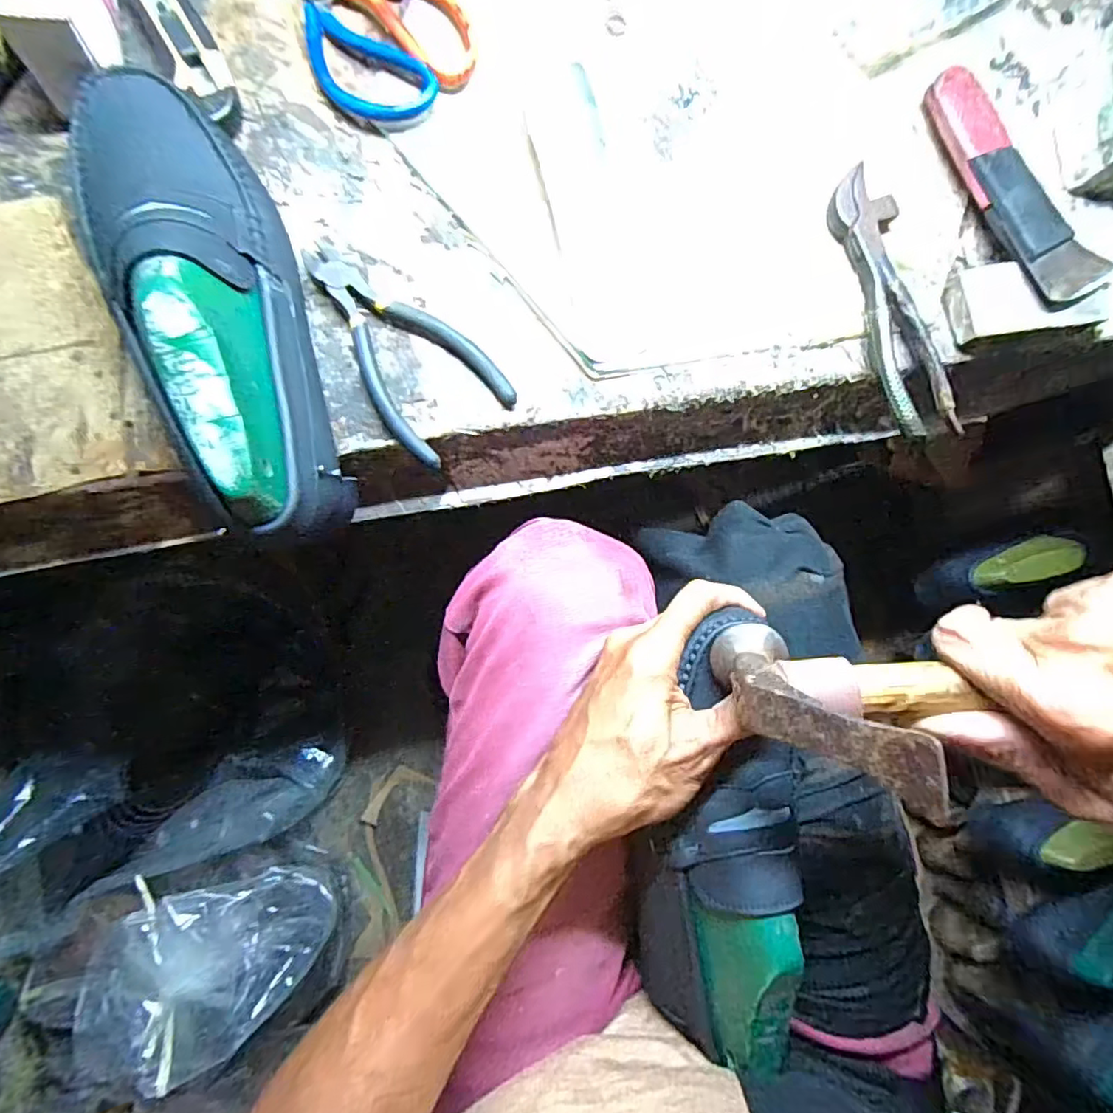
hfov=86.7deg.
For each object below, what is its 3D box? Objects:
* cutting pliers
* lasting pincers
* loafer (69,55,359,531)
[{"bbox_3d":[-0.101,-0.129,0.364,0.071,0.017,0.145,-44,93,-9],"label":"cutting pliers"},{"bbox_3d":[0.224,-0.169,0.396,0.043,0.027,0.182,-12,88,-9],"label":"lasting pincers"},{"bbox_3d":[-0.178,-0.137,0.311,0.092,0.100,0.269,-29,90,-9],"label":"loafer"}]

